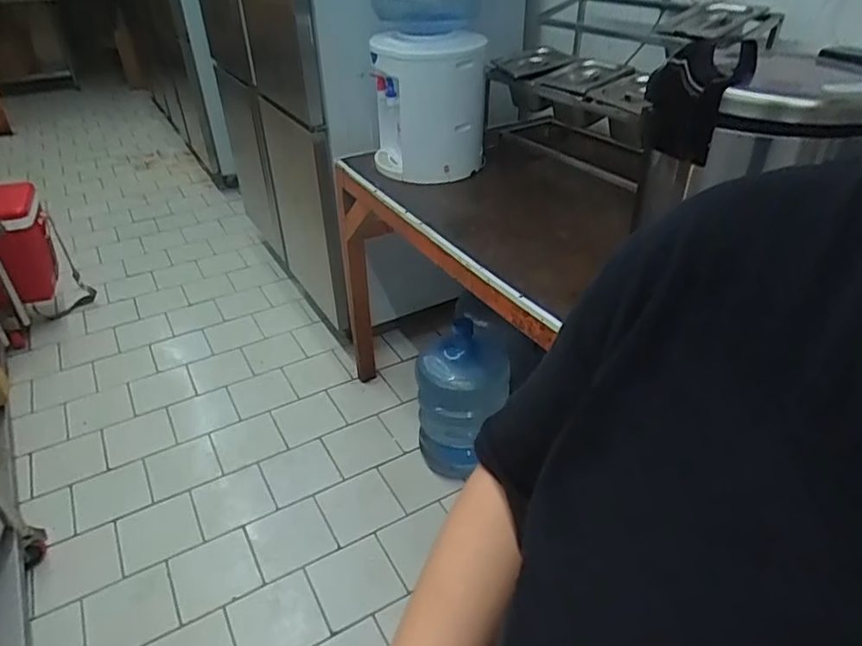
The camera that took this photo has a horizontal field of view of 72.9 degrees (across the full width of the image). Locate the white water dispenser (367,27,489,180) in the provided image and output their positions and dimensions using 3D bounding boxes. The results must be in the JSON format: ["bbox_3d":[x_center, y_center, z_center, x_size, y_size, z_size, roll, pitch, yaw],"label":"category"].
[{"bbox_3d":[-0.005,-0.603,1.620,0.311,0.359,0.306,-3,35,-3],"label":"white water dispenser"}]

